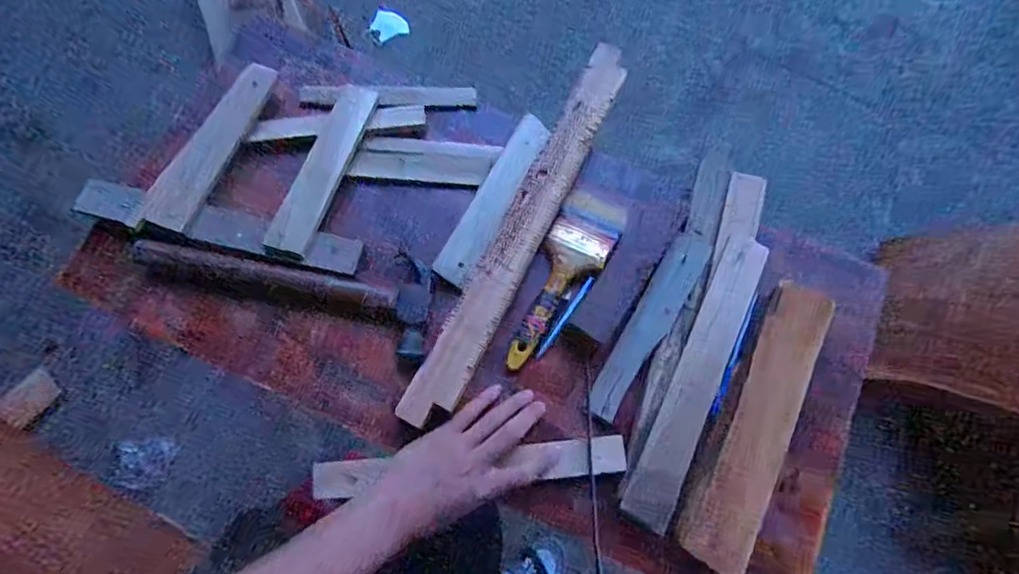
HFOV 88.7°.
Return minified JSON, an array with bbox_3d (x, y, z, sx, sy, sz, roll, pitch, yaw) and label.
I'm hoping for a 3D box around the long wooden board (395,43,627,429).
[{"bbox_3d":[0.018,-0.068,0.547,0.047,0.024,0.453,26,75,8],"label":"long wooden board"}]

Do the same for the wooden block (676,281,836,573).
[{"bbox_3d":[0.233,0.121,0.481,0.057,0.021,0.272,27,75,8],"label":"wooden block"}]

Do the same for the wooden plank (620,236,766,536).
[{"bbox_3d":[0.185,0.082,0.506,0.044,0.012,0.297,26,75,8],"label":"wooden plank"}]

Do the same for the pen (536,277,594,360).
[{"bbox_3d":[0.057,0.031,0.532,0.007,0.008,0.100,34,77,10],"label":"pen"}]

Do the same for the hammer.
[{"bbox_3d":[-0.213,-0.018,0.531,0.293,0.026,0.104,17,74,5],"label":"hammer"}]

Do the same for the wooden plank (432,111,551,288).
[{"bbox_3d":[-0.016,-0.095,0.561,0.038,0.014,0.203,26,75,8],"label":"wooden plank"}]

